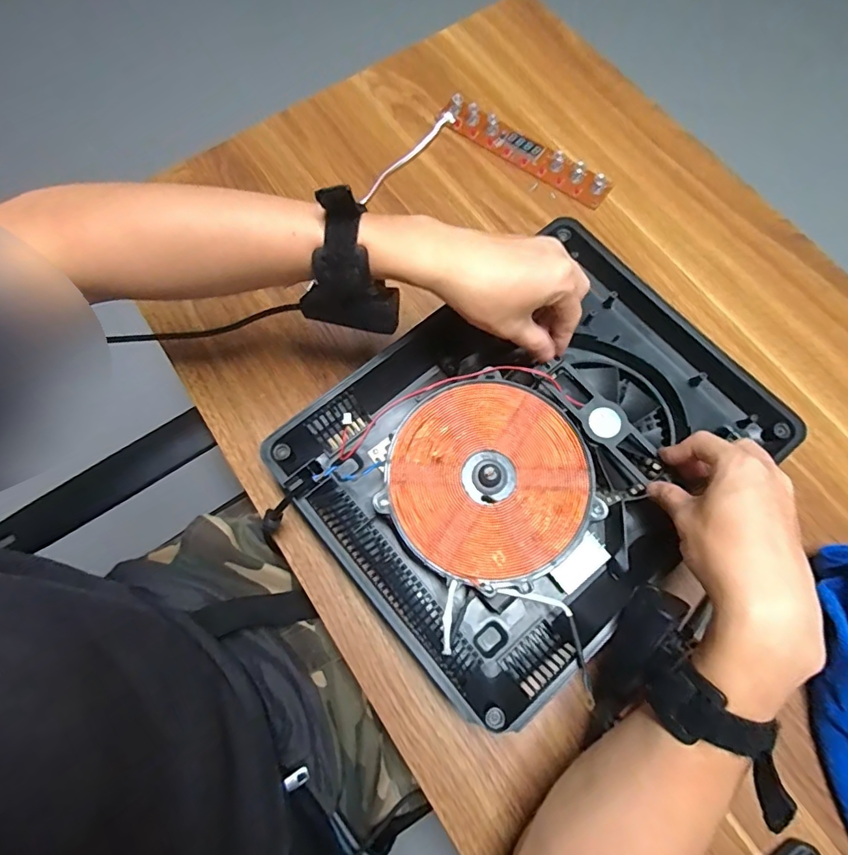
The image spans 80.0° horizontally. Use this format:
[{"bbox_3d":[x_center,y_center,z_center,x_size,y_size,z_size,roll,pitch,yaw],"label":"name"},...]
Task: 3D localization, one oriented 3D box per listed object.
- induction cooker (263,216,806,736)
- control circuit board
[{"bbox_3d":[0.089,0.016,0.417,0.353,0.049,0.267,-39,77,-12],"label":"induction cooker"},{"bbox_3d":[0.107,-0.299,0.545,0.201,0.018,0.032,36,76,10],"label":"control circuit board"}]

